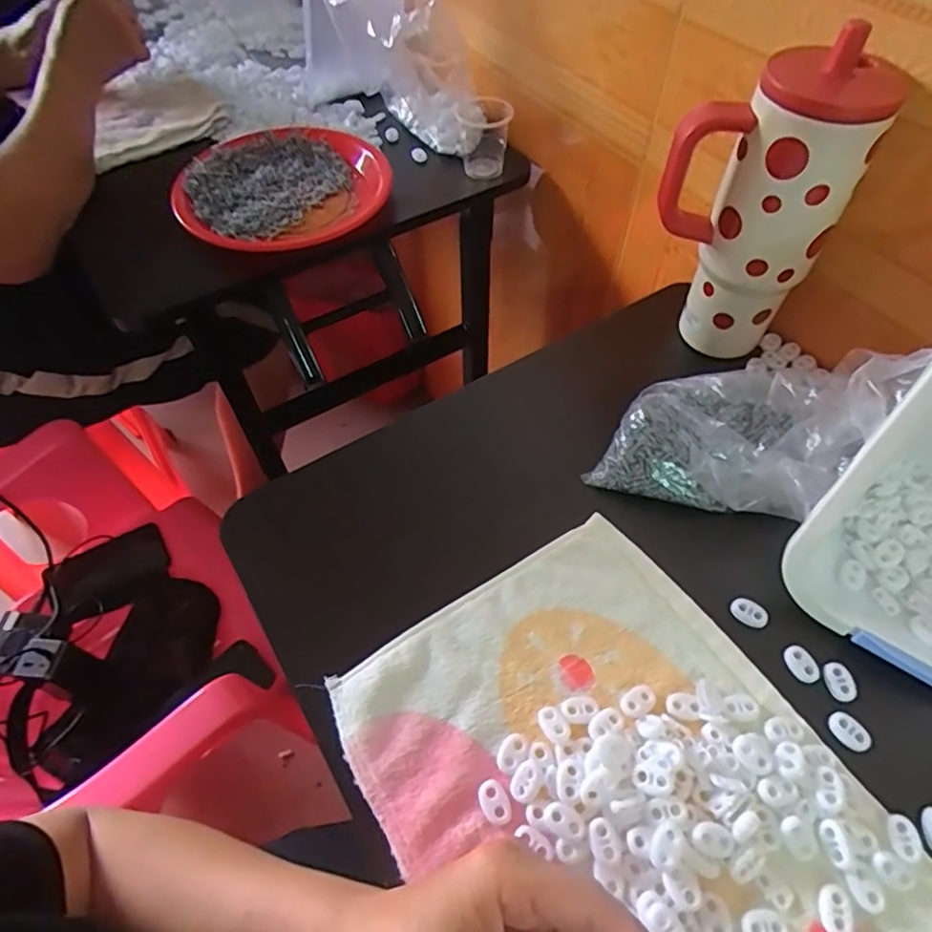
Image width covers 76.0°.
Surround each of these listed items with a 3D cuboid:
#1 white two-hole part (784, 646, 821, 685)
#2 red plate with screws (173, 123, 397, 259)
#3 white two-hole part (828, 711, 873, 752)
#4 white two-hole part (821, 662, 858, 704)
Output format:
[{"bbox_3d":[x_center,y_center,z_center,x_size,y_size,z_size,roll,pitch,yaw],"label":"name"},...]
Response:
[{"bbox_3d":[0.210,0.124,0.373,0.016,0.004,0.023,-24,60,-14],"label":"white two-hole part"},{"bbox_3d":[-0.210,-0.326,0.675,0.231,0.031,0.261,-13,58,-7],"label":"red plate with screws"},{"bbox_3d":[0.225,0.156,0.351,0.015,0.005,0.022,-25,60,-15],"label":"white two-hole part"},{"bbox_3d":[0.229,0.132,0.366,0.017,0.004,0.023,-12,58,-7],"label":"white two-hole part"}]

